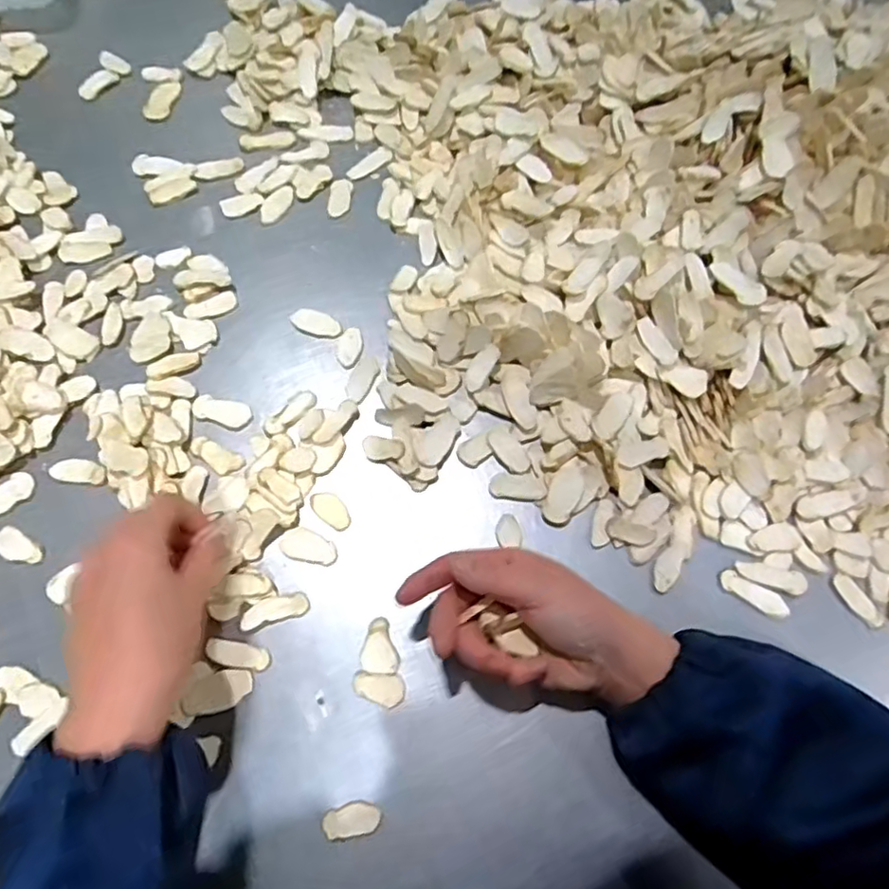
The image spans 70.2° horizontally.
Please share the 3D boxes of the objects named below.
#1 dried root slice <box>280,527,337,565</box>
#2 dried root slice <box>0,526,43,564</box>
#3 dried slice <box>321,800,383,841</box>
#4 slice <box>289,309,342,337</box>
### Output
[{"bbox_3d":[-0.093,0.070,0.434,0.039,0.004,0.021,17,71,5],"label":"dried root slice"},{"bbox_3d":[-0.295,0.070,0.434,0.038,0.004,0.018,33,73,10],"label":"dried root slice"},{"bbox_3d":[-0.056,0.226,0.380,0.034,0.004,0.018,-8,70,-4],"label":"dried slice"},{"bbox_3d":[-0.101,-0.096,0.498,0.041,0.004,0.019,20,71,6],"label":"slice"}]

